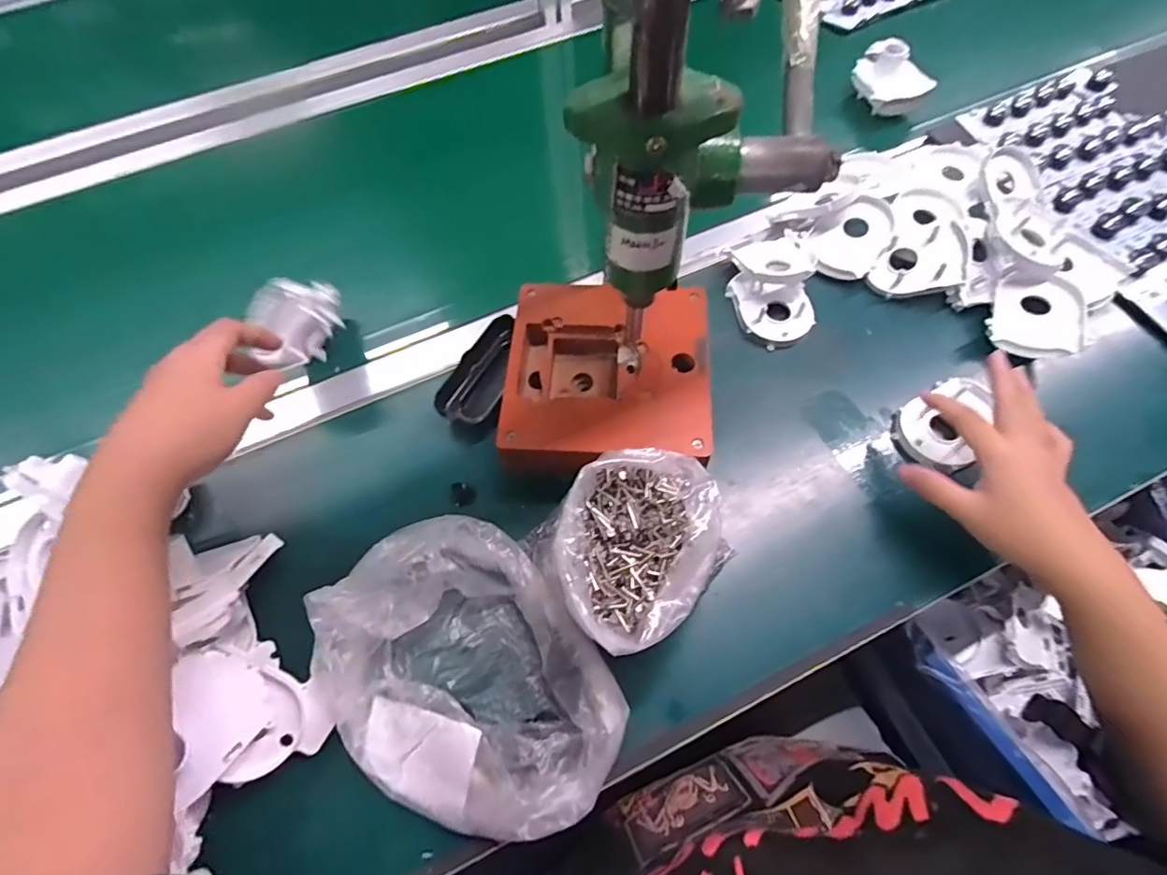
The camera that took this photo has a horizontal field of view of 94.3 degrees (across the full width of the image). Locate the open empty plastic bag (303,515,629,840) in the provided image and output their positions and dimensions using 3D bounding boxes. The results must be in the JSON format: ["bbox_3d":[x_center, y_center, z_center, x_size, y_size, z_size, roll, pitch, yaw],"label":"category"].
[{"bbox_3d":[-0.075,0.156,0.348,0.154,0.056,0.199,-36,67,-15],"label":"open empty plastic bag"}]

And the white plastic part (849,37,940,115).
[{"bbox_3d":[0.348,-0.410,0.618,0.058,0.042,0.089,-33,66,-14],"label":"white plastic part"}]

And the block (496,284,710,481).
[{"bbox_3d":[0.020,-0.038,0.433,0.148,0.068,0.156,2,63,3],"label":"block"}]

